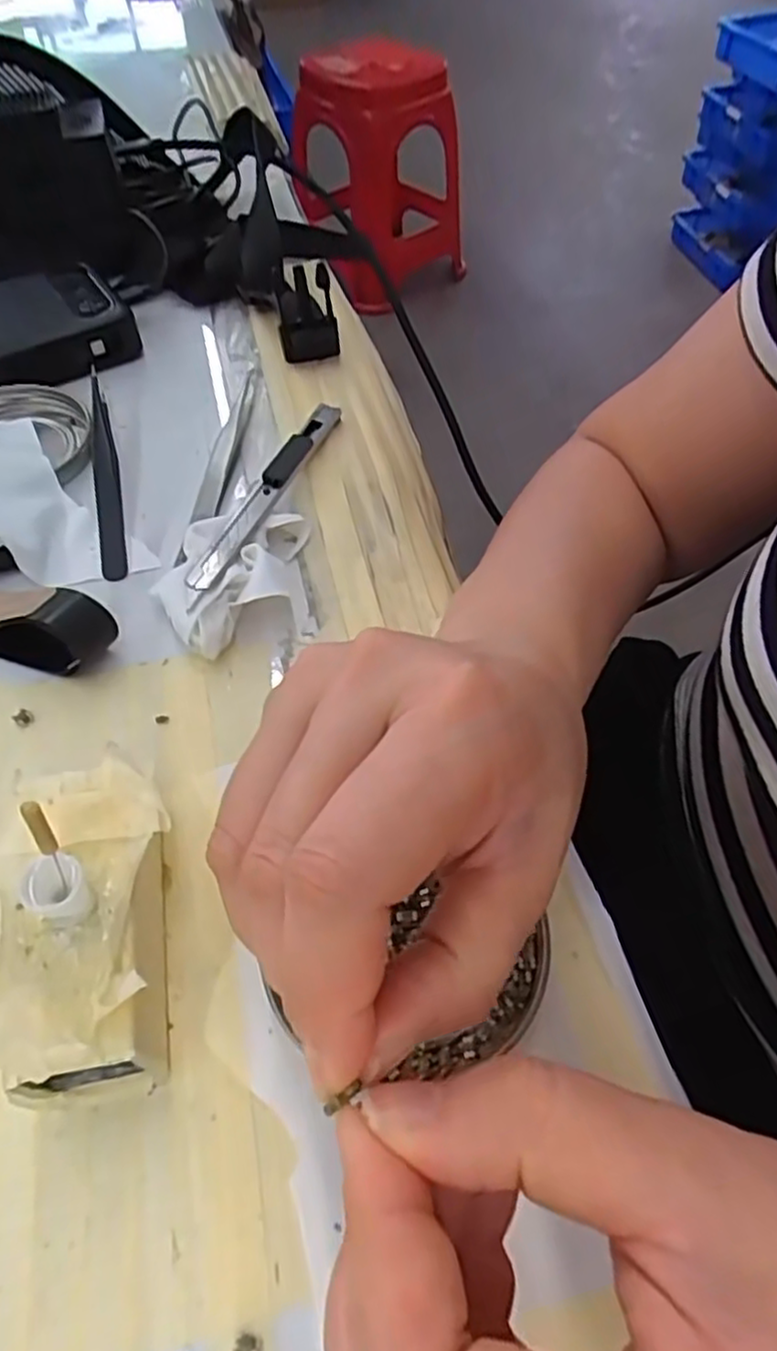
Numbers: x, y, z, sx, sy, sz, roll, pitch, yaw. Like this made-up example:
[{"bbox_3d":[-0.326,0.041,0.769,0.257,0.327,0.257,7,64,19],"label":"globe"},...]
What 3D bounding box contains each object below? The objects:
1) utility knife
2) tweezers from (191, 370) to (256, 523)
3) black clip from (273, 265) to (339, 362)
[{"bbox_3d":[-0.054,-0.076,0.304,0.016,0.013,0.132,18,56,11],"label":"utility knife"},{"bbox_3d":[-0.075,-0.116,0.339,0.011,0.010,0.114,5,55,2],"label":"tweezers"},{"bbox_3d":[-0.041,-0.184,0.365,0.030,0.043,0.028,-3,55,-4],"label":"black clip"}]

